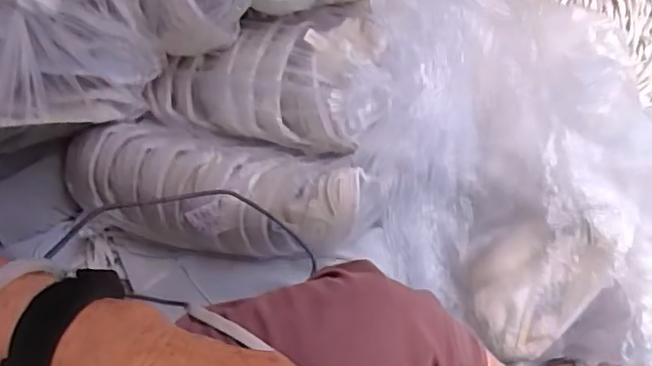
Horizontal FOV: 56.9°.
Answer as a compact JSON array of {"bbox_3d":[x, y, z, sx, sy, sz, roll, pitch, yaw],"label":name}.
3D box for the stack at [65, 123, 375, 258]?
[{"bbox_3d":[-0.144,0.008,0.745,0.393,0.128,0.128,13,63,5],"label":"stack"}]

